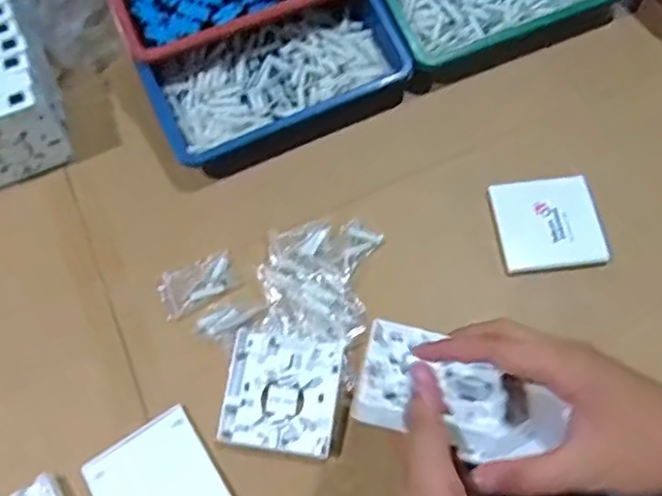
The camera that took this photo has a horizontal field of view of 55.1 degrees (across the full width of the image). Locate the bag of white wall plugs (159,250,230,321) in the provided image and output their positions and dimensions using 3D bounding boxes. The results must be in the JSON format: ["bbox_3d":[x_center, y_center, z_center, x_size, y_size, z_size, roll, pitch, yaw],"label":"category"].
[{"bbox_3d":[-0.114,0.032,0.541,0.063,0.010,0.043,-17,65,-6],"label":"bag of white wall plugs"}]

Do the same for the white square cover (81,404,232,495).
[{"bbox_3d":[-0.131,0.177,0.475,0.086,0.009,0.085,-32,68,-12],"label":"white square cover"}]

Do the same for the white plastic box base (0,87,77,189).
[{"bbox_3d":[-0.287,-0.094,0.564,0.087,0.084,0.024,-25,66,-9],"label":"white plastic box base"}]

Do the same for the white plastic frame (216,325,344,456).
[{"bbox_3d":[-0.037,0.111,0.494,0.085,0.015,0.088,7,66,6],"label":"white plastic frame"}]

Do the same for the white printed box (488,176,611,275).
[{"bbox_3d":[0.185,-0.021,0.543,0.084,0.013,0.083,-6,65,0],"label":"white printed box"}]

